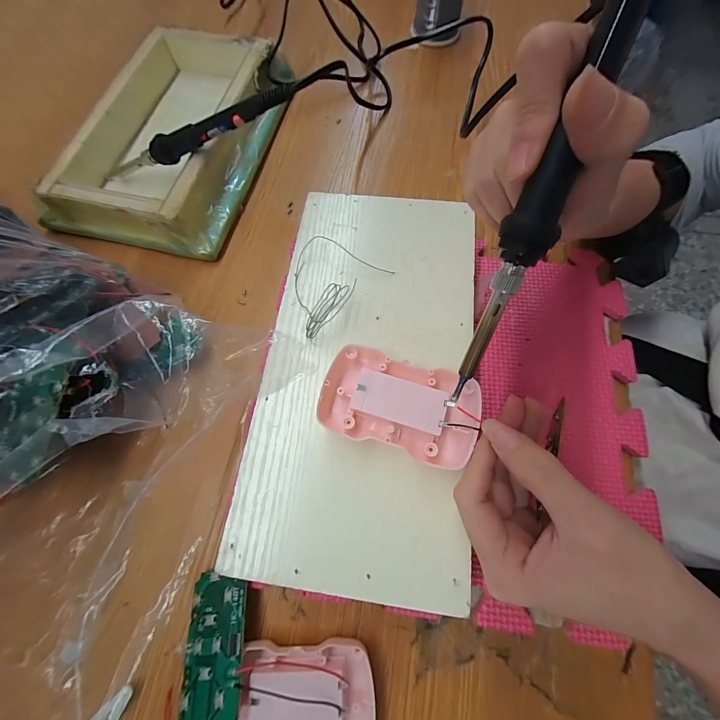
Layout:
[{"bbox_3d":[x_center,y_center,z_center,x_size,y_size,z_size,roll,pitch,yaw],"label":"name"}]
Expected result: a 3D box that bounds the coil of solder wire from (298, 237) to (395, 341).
[{"bbox_3d":[-0.025,-0.061,0.216,0.074,0.012,0.060,-40,76,-12],"label":"coil of solder wire"}]

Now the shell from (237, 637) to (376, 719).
[{"bbox_3d":[-0.034,0.196,0.177,0.084,0.022,0.053,-1,71,0],"label":"shell"}]

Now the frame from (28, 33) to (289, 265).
[{"bbox_3d":[-0.179,-0.233,0.315,0.174,0.041,0.262,15,72,5],"label":"frame"}]

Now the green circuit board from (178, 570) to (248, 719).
[{"bbox_3d":[-0.087,0.171,0.183,0.036,0.004,0.072,-13,57,9],"label":"green circuit board"}]

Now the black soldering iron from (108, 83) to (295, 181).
[{"bbox_3d":[-0.148,-0.195,0.269,0.204,0.016,0.016,-6,70,21],"label":"black soldering iron"}]

